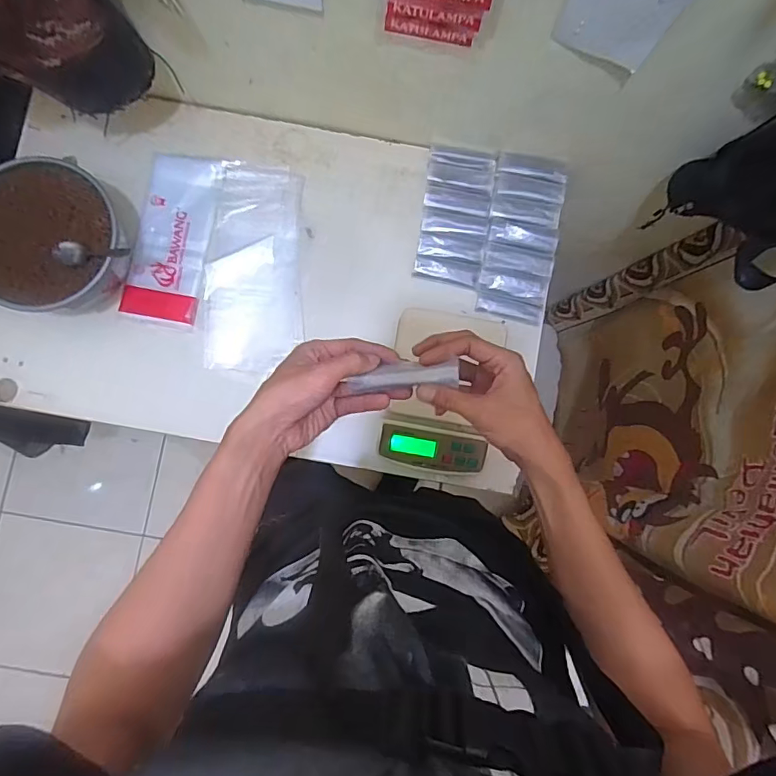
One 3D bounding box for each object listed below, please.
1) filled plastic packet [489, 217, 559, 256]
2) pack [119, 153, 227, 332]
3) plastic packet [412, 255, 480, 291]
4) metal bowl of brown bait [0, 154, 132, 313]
[{"bbox_3d":[0.198,-0.222,0.711,0.096,0.017,0.039,14,85,0],"label":"filled plastic packet"},{"bbox_3d":[-0.316,-0.217,0.719,0.109,0.009,0.251,9,87,-1],"label":"pack"},{"bbox_3d":[0.087,-0.173,0.720,0.095,0.011,0.038,14,85,-1],"label":"plastic packet"},{"bbox_3d":[-0.452,-0.194,0.663,0.194,0.091,0.187,0,85,-2],"label":"metal bowl of brown bait"}]

